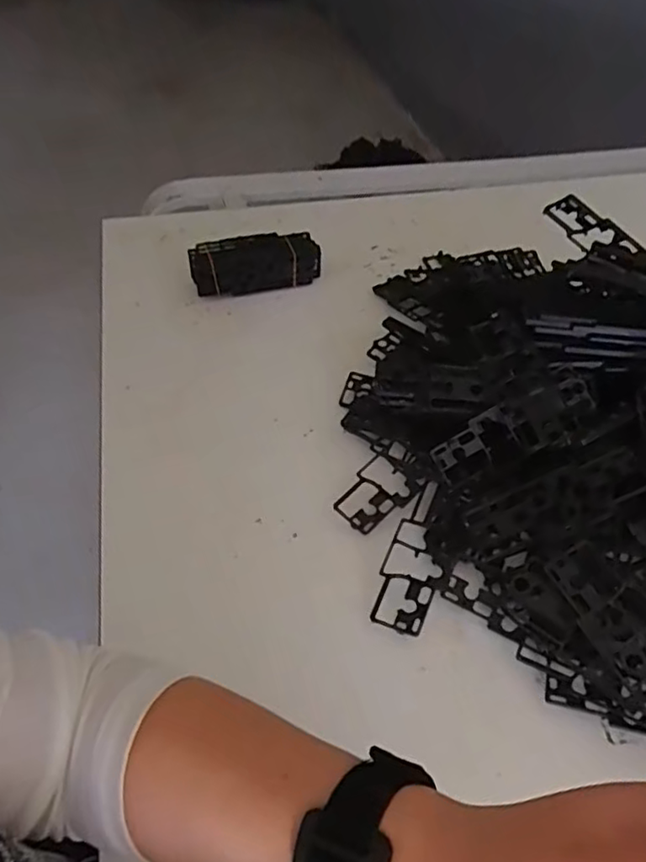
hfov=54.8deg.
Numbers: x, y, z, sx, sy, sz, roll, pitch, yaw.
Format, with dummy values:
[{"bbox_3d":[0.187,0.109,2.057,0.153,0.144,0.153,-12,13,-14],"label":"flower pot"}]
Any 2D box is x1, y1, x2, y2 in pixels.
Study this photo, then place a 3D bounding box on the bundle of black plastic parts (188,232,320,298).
[{"bbox_3d":[-0.069,-0.174,0.648,0.133,0.044,0.039,-14,50,-15],"label":"bundle of black plastic parts"}]

